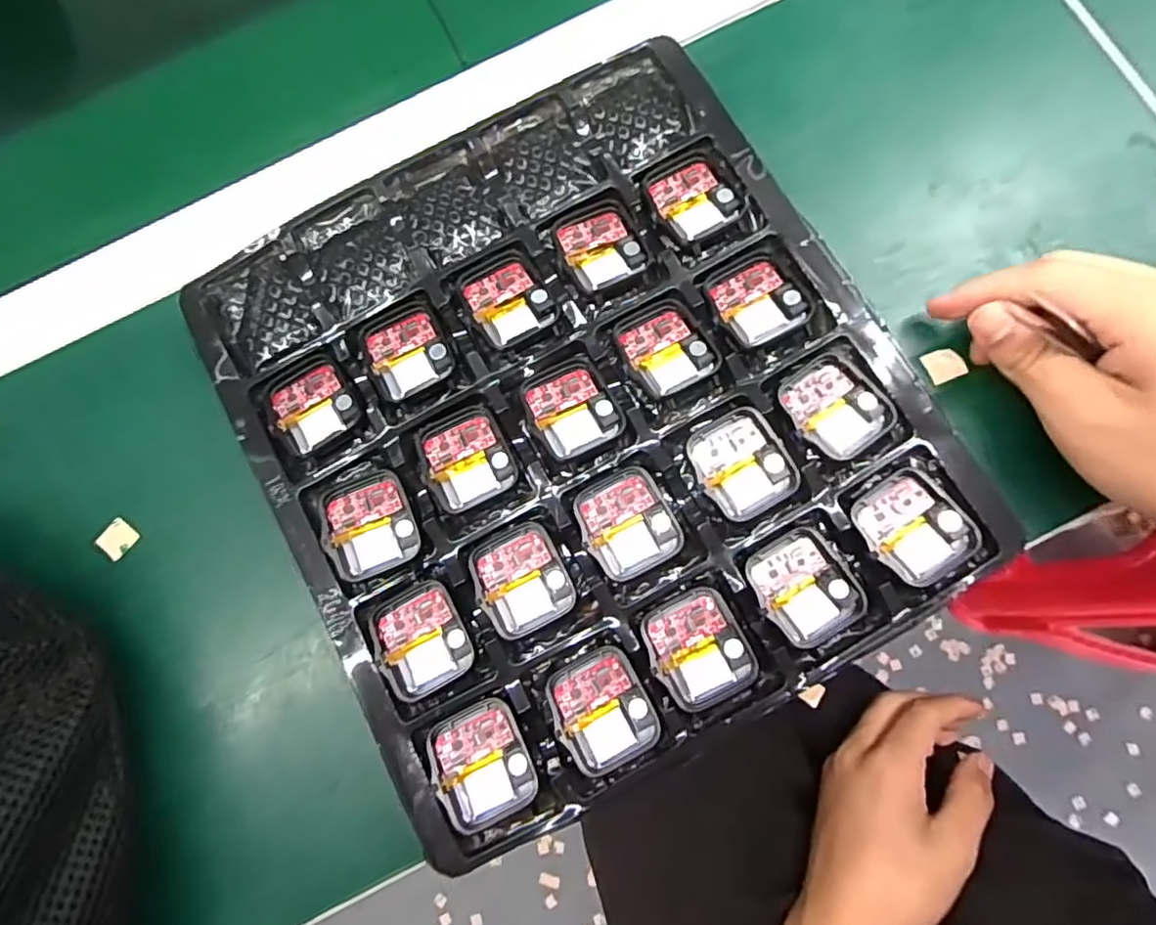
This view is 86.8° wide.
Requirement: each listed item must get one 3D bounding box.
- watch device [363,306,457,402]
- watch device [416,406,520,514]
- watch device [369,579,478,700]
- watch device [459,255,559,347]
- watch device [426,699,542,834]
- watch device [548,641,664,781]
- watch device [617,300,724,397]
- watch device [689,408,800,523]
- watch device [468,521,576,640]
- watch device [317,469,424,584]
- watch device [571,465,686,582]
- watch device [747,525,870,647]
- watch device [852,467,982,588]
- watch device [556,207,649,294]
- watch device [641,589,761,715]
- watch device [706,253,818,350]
[{"bbox_3d":[-0.077,-0.050,0.275,0.034,0.004,0.037,-29,79,-2],"label":"watch device"},{"bbox_3d":[-0.049,-0.002,0.267,0.036,0.005,0.041,-27,79,-2],"label":"watch device"},{"bbox_3d":[-0.065,0.073,0.254,0.037,0.005,0.042,-29,79,-2],"label":"watch device"},{"bbox_3d":[-0.031,-0.073,0.277,0.034,0.005,0.039,-33,79,-3],"label":"watch device"},{"bbox_3d":[-0.037,0.119,0.241,0.037,0.009,0.043,-25,79,-1],"label":"watch device"},{"bbox_3d":[0.010,0.099,0.244,0.036,0.010,0.042,-29,79,-2],"label":"watch device"},{"bbox_3d":[0.038,-0.051,0.267,0.036,0.004,0.041,-28,79,-2],"label":"watch device"},{"bbox_3d":[0.068,0.001,0.256,0.036,0.006,0.042,-28,79,-2],"label":"watch device"},{"bbox_3d":[-0.024,0.048,0.256,0.036,0.006,0.043,-29,79,-2],"label":"watch device"},{"bbox_3d":[-0.089,0.026,0.261,0.038,0.006,0.042,-26,79,-1],"label":"watch device"},{"bbox_3d":[0.021,0.025,0.258,0.036,0.006,0.043,-27,79,-1],"label":"watch device"},{"bbox_3d":[0.092,0.050,0.247,0.038,0.007,0.042,-26,79,-1],"label":"watch device"},{"bbox_3d":[0.136,0.026,0.248,0.035,0.010,0.042,-36,79,-3],"label":"watch device"},{"bbox_3d":[0.010,-0.097,0.278,0.032,0.004,0.038,-28,79,-2],"label":"watch device"},{"bbox_3d":[0.048,0.074,0.245,0.036,0.009,0.043,-28,79,-2],"label":"watch device"},{"bbox_3d":[0.079,-0.072,0.268,0.036,0.007,0.040,-25,79,-1],"label":"watch device"}]

